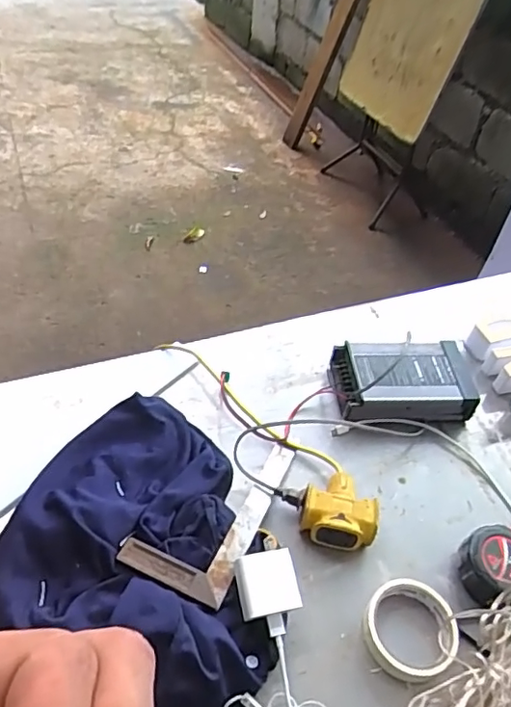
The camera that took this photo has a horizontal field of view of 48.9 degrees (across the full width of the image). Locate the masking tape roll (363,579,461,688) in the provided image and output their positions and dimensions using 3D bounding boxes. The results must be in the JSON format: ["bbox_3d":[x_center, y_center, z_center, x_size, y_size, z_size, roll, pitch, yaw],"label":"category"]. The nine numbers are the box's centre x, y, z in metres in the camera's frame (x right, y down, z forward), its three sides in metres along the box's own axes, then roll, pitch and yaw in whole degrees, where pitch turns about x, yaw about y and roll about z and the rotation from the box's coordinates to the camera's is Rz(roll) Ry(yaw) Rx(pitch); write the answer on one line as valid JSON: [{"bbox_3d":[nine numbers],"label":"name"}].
[{"bbox_3d":[0.155,0.274,0.561,0.092,0.026,0.089,3,47,-3],"label":"masking tape roll"}]

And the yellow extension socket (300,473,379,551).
[{"bbox_3d":[0.093,0.178,0.636,0.083,0.050,0.087,9,45,0],"label":"yellow extension socket"}]

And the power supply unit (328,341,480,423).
[{"bbox_3d":[0.200,0.035,0.767,0.182,0.047,0.119,0,46,-9],"label":"power supply unit"}]

